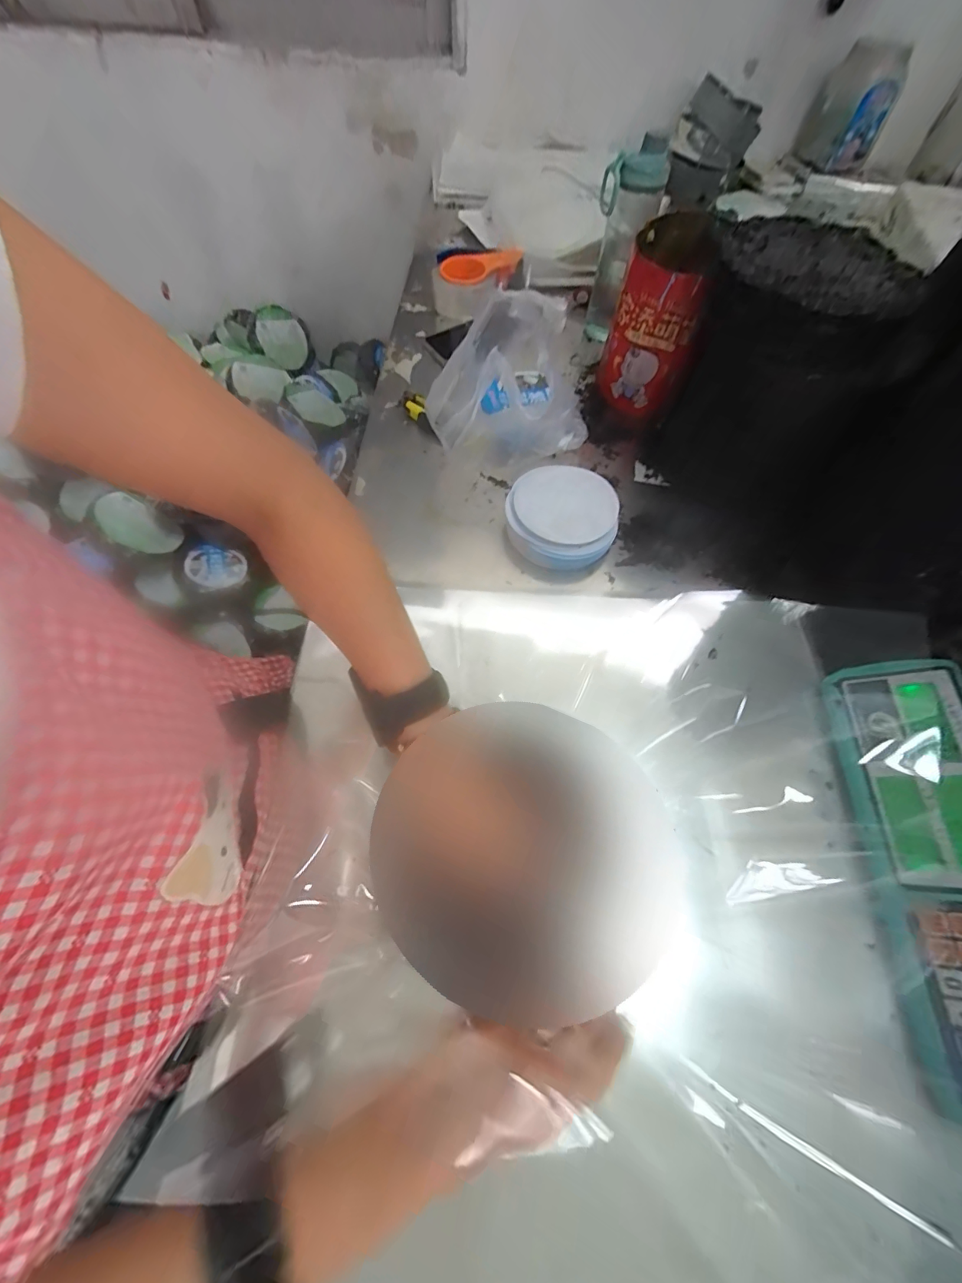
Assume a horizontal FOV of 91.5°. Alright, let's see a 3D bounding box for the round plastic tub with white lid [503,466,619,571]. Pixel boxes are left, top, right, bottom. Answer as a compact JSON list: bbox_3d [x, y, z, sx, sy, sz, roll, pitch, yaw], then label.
[{"bbox_3d":[0.094,-0.151,0.558,0.125,0.040,0.136,0,61,-1],"label":"round plastic tub with white lid"}]

